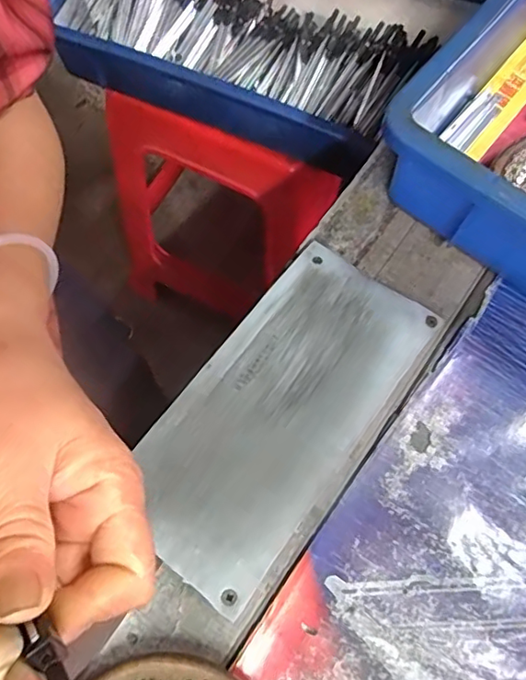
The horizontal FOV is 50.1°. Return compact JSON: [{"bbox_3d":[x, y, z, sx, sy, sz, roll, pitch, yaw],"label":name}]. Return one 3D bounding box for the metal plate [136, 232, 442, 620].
[{"bbox_3d":[0.009,0.038,0.315,0.093,0.004,0.195,37,73,11],"label":"metal plate"}]

